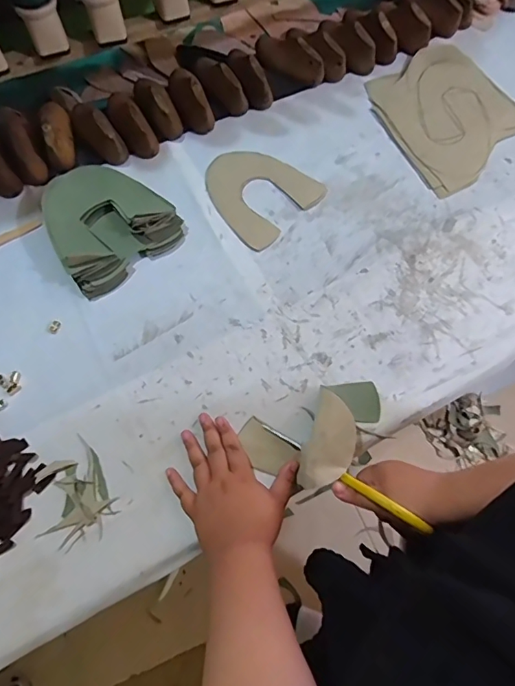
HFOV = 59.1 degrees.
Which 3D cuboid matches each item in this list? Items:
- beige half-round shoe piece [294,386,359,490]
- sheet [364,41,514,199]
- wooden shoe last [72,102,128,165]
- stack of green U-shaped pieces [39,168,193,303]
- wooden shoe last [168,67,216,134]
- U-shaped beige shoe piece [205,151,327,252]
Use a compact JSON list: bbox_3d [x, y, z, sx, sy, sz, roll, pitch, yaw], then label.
[{"bbox_3d":[0.085,0.115,0.523,0.062,0.023,0.112,22,70,9],"label":"beige half-round shoe piece"},{"bbox_3d":[0.312,-0.382,0.749,0.227,0.015,0.252,-30,71,-11],"label":"sheet"},{"bbox_3d":[-0.253,-0.342,0.713,0.047,0.054,0.138,-40,73,-14],"label":"wooden shoe last"},{"bbox_3d":[-0.221,-0.182,0.659,0.173,0.049,0.185,-37,72,-13],"label":"stack of green U-shaped pieces"},{"bbox_3d":[-0.109,-0.401,0.733,0.051,0.050,0.127,-30,84,-11],"label":"wooden shoe last"},{"bbox_3d":[-0.003,-0.239,0.704,0.166,0.005,0.151,43,74,16],"label":"U-shaped beige shoe piece"}]

